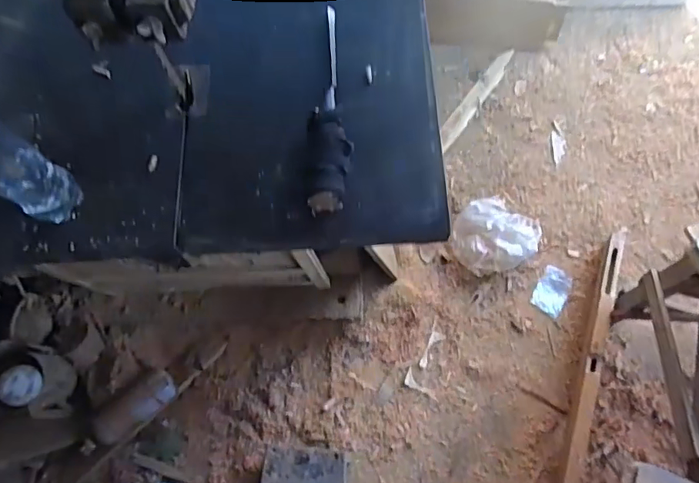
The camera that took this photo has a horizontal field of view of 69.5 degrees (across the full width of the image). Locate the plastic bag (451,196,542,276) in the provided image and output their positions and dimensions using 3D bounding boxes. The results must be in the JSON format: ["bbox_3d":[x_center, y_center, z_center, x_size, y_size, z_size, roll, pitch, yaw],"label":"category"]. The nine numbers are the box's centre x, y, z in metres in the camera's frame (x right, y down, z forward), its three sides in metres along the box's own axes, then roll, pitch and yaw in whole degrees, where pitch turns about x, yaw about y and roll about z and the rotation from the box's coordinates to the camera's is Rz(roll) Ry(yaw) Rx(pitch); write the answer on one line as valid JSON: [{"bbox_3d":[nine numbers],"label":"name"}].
[{"bbox_3d":[0.399,-0.016,1.393,0.243,0.080,0.219,-42,70,-15],"label":"plastic bag"}]

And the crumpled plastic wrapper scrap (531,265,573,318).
[{"bbox_3d":[0.549,0.133,1.362,0.080,0.004,0.129,28,70,15],"label":"crumpled plastic wrapper scrap"}]

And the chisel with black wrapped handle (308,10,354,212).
[{"bbox_3d":[-0.023,-0.164,0.583,0.048,0.037,0.273,-3,66,2],"label":"chisel with black wrapped handle"}]

